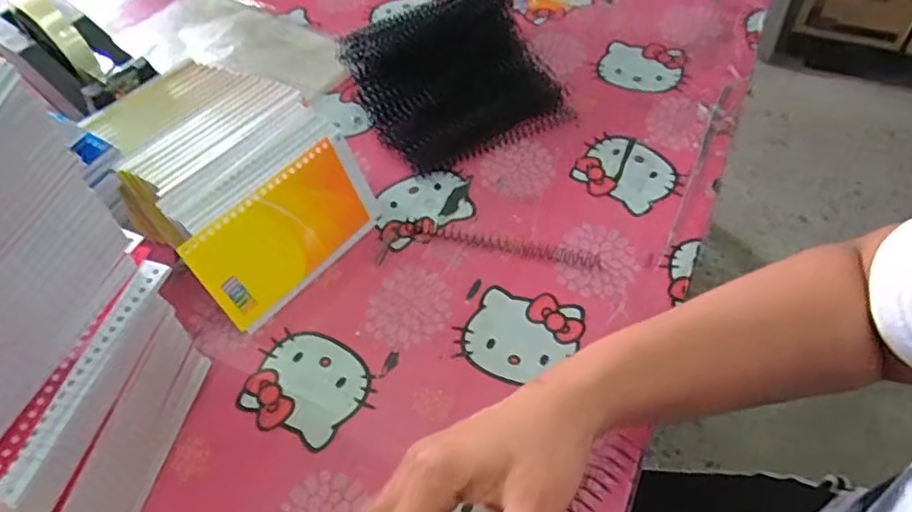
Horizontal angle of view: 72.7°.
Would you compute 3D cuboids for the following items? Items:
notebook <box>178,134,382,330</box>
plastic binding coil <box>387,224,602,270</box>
[{"bbox_3d":[-0.119,-0.018,0.451,0.005,0.081,0.139,19,54,42],"label":"notebook"},{"bbox_3d":[0.029,-0.011,0.481,0.163,0.006,0.016,10,55,12],"label":"plastic binding coil"}]

